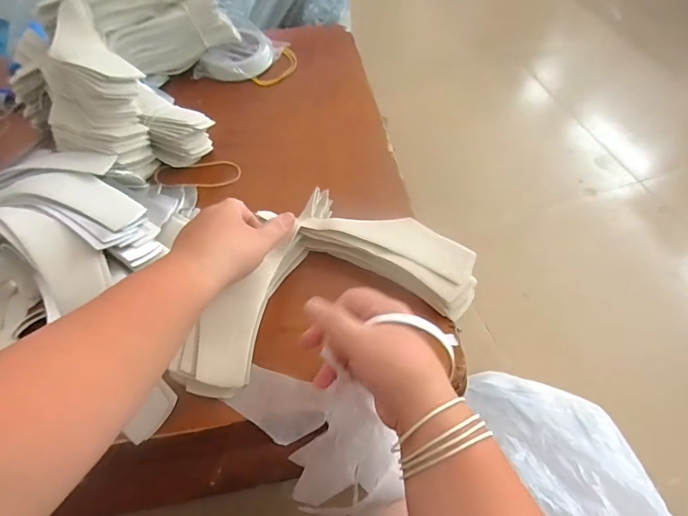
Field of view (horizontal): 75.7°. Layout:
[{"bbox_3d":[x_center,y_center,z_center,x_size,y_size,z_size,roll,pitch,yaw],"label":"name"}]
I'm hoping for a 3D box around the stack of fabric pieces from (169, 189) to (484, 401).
[{"bbox_3d":[-0.025,0.018,0.438,0.289,0.030,0.168,-20,59,-15],"label":"stack of fabric pieces"}]

